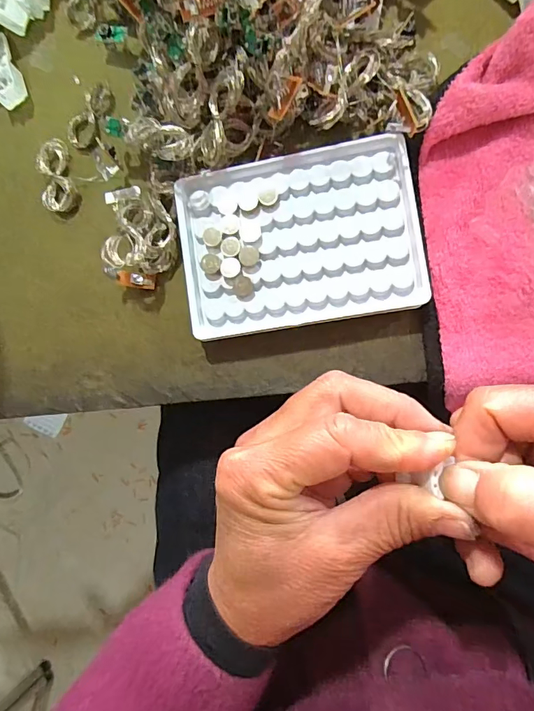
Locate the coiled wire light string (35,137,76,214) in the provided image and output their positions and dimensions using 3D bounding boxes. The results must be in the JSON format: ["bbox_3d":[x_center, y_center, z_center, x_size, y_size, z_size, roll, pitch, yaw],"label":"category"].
[{"bbox_3d":[-0.133,-0.114,0.282,0.021,0.008,0.046,-10,88,9],"label":"coiled wire light string"}]

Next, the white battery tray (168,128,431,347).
[{"bbox_3d":[0.017,-0.064,0.250,0.128,0.017,0.093,-9,88,9],"label":"white battery tray"}]

